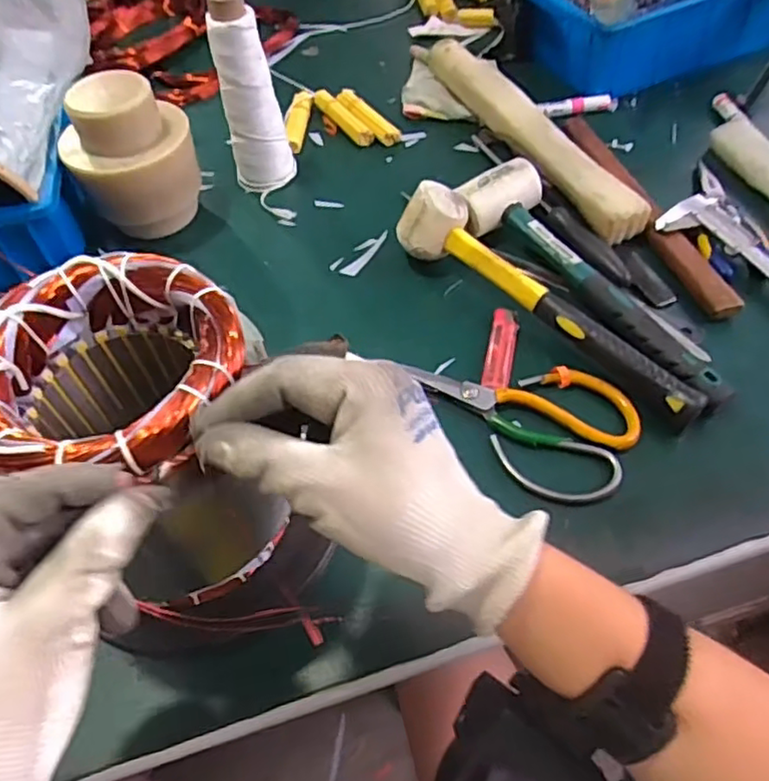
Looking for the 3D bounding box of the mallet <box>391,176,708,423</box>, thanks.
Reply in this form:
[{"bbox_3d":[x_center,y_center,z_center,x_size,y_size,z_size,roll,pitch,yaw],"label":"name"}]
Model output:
[{"bbox_3d":[0.124,-0.078,0.491,0.281,0.053,0.059,37,64,27],"label":"mallet"}]

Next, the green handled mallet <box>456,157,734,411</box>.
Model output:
[{"bbox_3d":[0.155,-0.090,0.505,0.076,0.041,0.277,-26,56,-14],"label":"green handled mallet"}]

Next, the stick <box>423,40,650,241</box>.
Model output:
[{"bbox_3d":[0.133,-0.262,0.629,0.042,0.040,0.348,-23,55,-12],"label":"stick"}]

